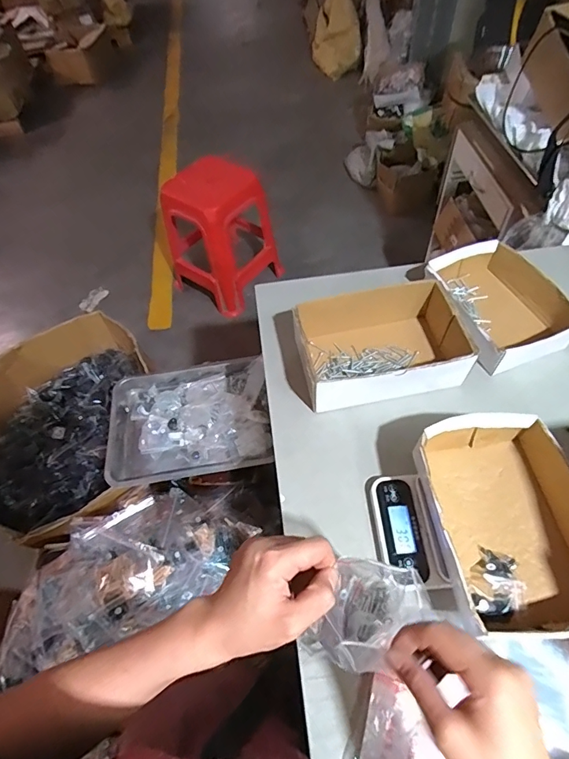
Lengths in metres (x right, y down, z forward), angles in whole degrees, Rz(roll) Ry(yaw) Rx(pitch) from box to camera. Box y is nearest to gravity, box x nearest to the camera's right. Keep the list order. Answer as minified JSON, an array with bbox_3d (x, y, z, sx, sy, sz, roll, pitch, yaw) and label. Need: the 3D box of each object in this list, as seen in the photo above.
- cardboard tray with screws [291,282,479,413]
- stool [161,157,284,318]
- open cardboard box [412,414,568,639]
[{"bbox_3d":[0.155,-0.053,0.714,0.255,0.096,0.182,-11,56,-2],"label":"cardboard tray with screws"},{"bbox_3d":[-0.290,-0.614,1.809,0.423,0.486,0.358,32,65,23],"label":"stool"},{"bbox_3d":[0.273,0.172,0.530,0.161,0.081,0.251,-9,56,-1],"label":"open cardboard box"}]

